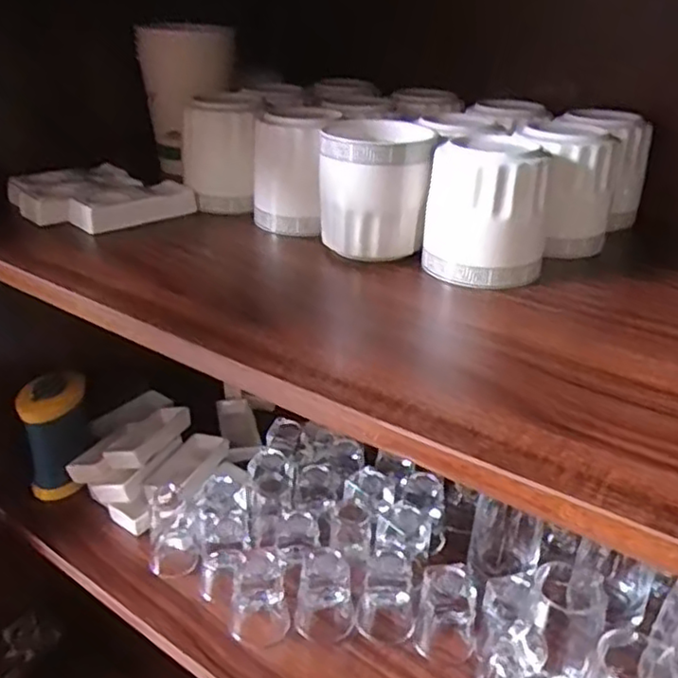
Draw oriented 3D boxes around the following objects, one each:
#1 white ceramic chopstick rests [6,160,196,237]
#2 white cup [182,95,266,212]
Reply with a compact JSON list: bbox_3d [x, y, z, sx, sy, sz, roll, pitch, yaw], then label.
[{"bbox_3d":[-0.167,-0.095,0.457,0.109,0.023,0.094,24,35,38],"label":"white ceramic chopstick rests"},{"bbox_3d":[-0.078,-0.119,0.450,0.052,0.076,0.048,-1,27,-3],"label":"white cup"}]

